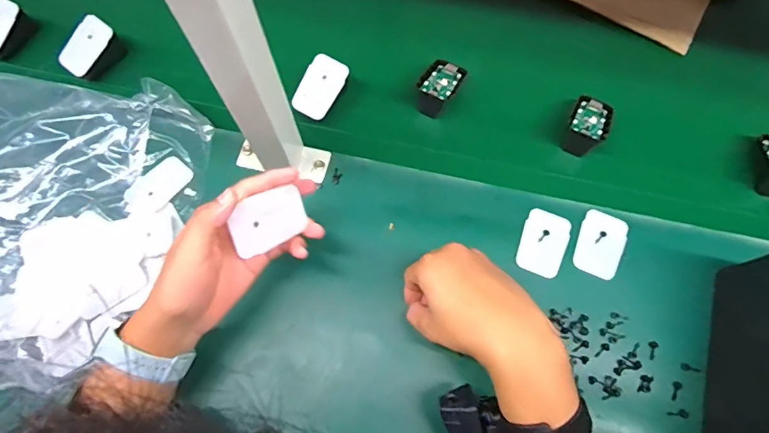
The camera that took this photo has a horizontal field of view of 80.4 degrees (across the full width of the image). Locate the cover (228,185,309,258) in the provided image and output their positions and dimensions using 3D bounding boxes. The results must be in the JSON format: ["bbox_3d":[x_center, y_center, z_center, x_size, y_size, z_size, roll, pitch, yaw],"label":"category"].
[{"bbox_3d":[-0.092,0.004,0.370,0.066,0.004,0.040,-29,113,-39],"label":"cover"}]

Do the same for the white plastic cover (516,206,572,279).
[{"bbox_3d":[0.164,0.027,0.469,0.045,0.004,0.068,22,74,8],"label":"white plastic cover"}]

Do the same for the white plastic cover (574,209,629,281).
[{"bbox_3d":[0.222,0.029,0.469,0.046,0.004,0.069,23,72,9],"label":"white plastic cover"}]

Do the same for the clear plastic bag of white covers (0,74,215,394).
[{"bbox_3d":[-0.355,-0.002,0.452,0.299,0.084,0.310,2,73,2],"label":"clear plastic bag of white covers"}]

